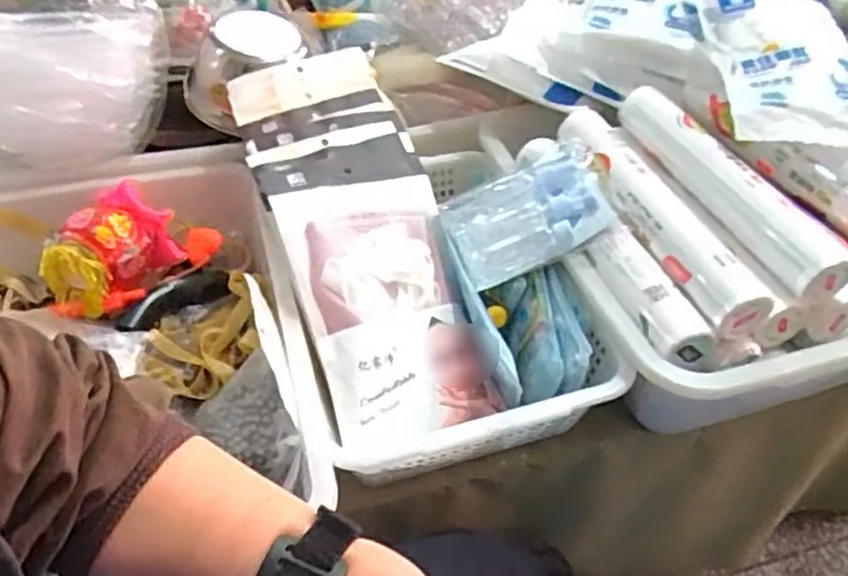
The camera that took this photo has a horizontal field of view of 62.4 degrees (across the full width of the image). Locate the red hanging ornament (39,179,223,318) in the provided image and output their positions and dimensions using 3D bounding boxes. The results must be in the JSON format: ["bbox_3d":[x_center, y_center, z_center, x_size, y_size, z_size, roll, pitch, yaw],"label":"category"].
[{"bbox_3d":[-0.311,-0.039,0.717,0.106,0.086,0.175,35,53,28],"label":"red hanging ornament"}]

